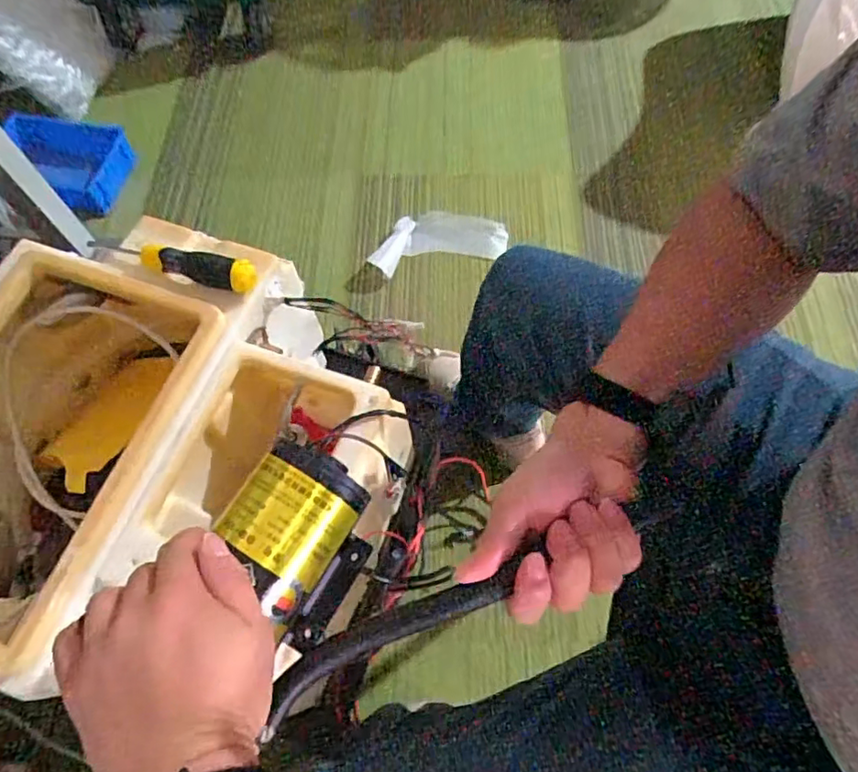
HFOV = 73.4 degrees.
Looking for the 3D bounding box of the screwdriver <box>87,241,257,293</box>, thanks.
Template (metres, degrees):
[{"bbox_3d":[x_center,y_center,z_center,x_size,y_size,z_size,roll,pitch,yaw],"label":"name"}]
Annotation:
[{"bbox_3d":[-0.227,-0.112,0.498,0.165,0.027,0.024,16,67,10],"label":"screwdriver"}]

